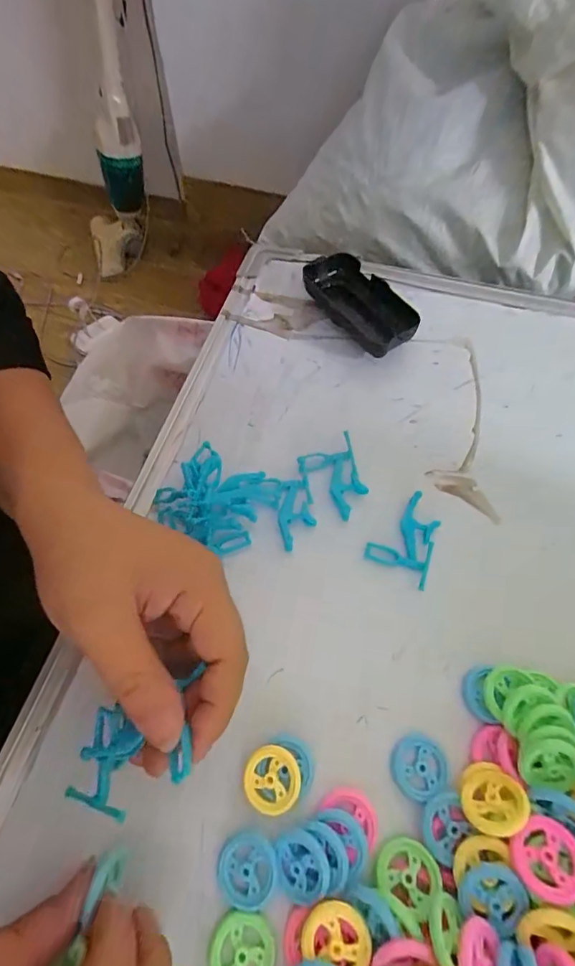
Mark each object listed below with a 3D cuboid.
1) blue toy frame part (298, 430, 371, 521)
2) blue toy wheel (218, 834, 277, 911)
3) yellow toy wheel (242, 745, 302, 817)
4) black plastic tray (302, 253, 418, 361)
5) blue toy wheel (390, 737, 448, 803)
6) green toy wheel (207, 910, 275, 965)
[{"bbox_3d":[0.039,-0.007,0.311,0.043,0.008,0.055,-34,67,-17],"label":"blue toy frame part"},{"bbox_3d":[-0.020,0.185,0.210,0.027,0.004,0.029,0,62,0],"label":"blue toy wheel"},{"bbox_3d":[-0.008,0.151,0.224,0.029,0.005,0.029,0,62,0],"label":"yellow toy wheel"},{"bbox_3d":[0.061,-0.158,0.381,0.050,0.025,0.123,-30,66,-16],"label":"black plastic tray"},{"bbox_3d":[0.070,0.151,0.233,0.027,0.007,0.028,0,62,0],"label":"blue toy wheel"},{"bbox_3d":[-0.021,0.213,0.198,0.029,0.004,0.028,0,62,0],"label":"green toy wheel"}]

